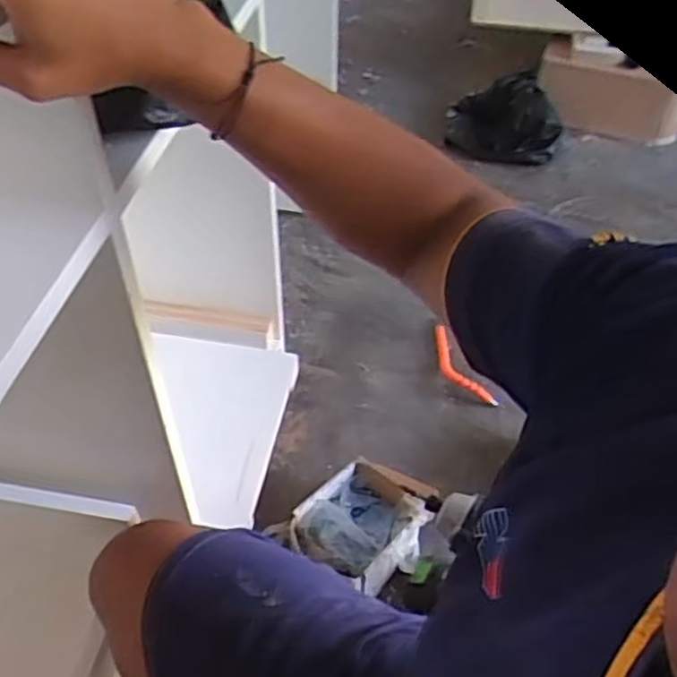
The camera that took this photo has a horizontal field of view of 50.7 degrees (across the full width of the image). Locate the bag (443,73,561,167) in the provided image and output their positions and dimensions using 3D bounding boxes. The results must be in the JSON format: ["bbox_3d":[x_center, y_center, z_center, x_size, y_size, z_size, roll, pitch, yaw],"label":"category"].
[{"bbox_3d":[0.381,-0.502,1.643,0.246,0.141,0.190,13,48,10],"label":"bag"}]

